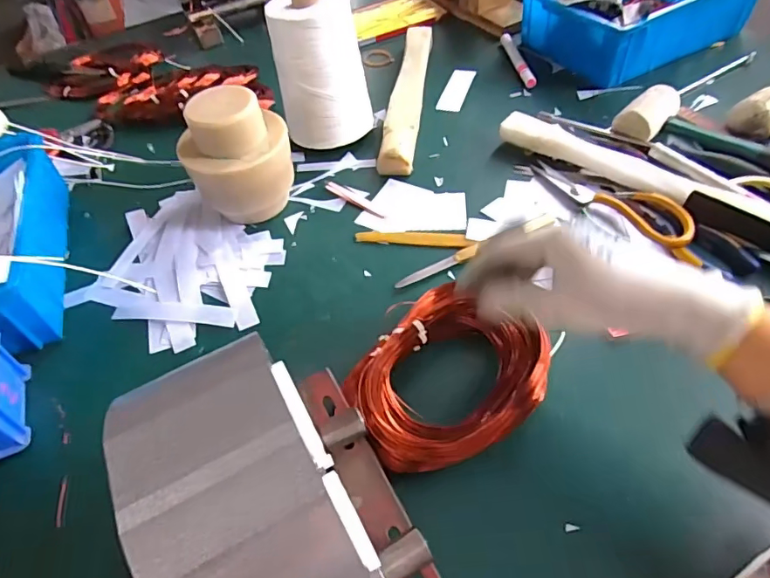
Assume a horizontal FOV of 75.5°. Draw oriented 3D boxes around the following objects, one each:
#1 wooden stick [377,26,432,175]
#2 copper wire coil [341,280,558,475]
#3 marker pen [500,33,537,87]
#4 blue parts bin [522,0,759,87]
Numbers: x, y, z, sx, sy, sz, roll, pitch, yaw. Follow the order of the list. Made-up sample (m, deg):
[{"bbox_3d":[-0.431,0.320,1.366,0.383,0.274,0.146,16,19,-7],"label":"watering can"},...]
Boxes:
[{"bbox_3d":[0.032,-0.271,0.681,0.041,0.026,0.336,4,52,7],"label":"wooden stick"},{"bbox_3d":[0.047,0.072,0.398,0.153,0.046,0.119,-33,56,-20],"label":"copper wire coil"},{"bbox_3d":[0.195,-0.340,0.732,0.015,0.013,0.143,-7,52,-1],"label":"marker pen"},{"bbox_3d":[0.375,-0.423,0.731,0.319,0.094,0.222,-29,55,-17],"label":"blue parts bin"}]

